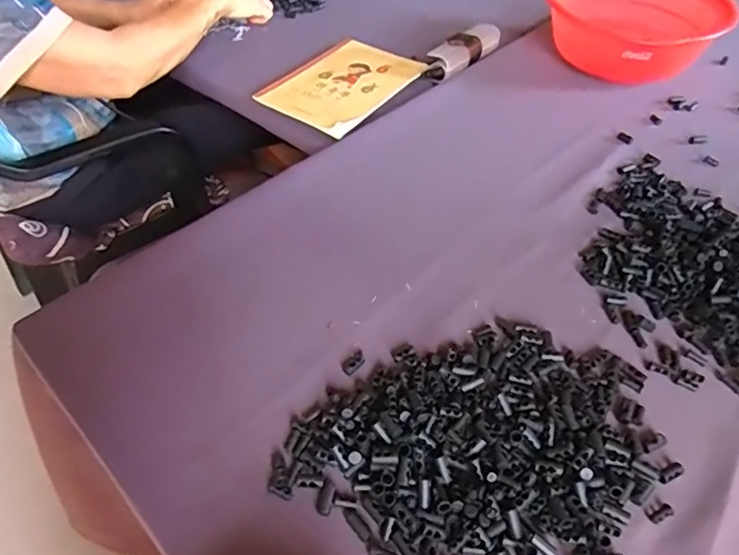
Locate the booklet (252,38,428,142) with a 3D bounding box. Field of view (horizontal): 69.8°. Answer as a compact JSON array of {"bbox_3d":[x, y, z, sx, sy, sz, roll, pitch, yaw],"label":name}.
[{"bbox_3d":[-0.032,-0.269,0.729,0.154,0.011,0.221,29,54,23],"label":"booklet"}]

